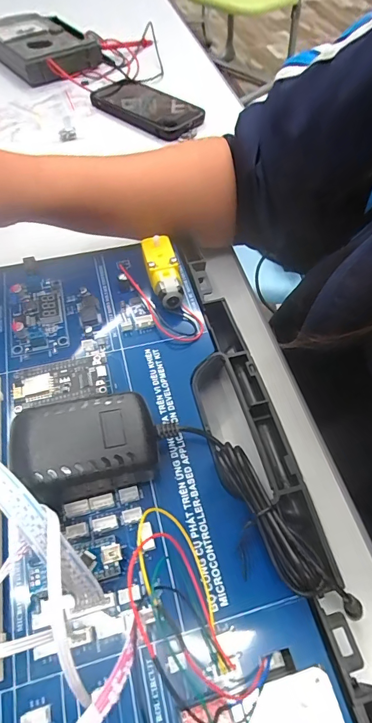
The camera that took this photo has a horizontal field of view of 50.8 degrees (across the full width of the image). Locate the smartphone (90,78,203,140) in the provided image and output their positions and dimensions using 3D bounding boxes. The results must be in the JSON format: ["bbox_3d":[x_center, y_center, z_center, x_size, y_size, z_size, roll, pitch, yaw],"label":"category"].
[{"bbox_3d":[-0.049,-0.342,0.527,0.153,0.016,0.089,32,63,19],"label":"smartphone"}]

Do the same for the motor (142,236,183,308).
[{"bbox_3d":[-0.018,-0.069,0.305,0.023,0.021,0.064,-10,58,-7],"label":"motor"}]

